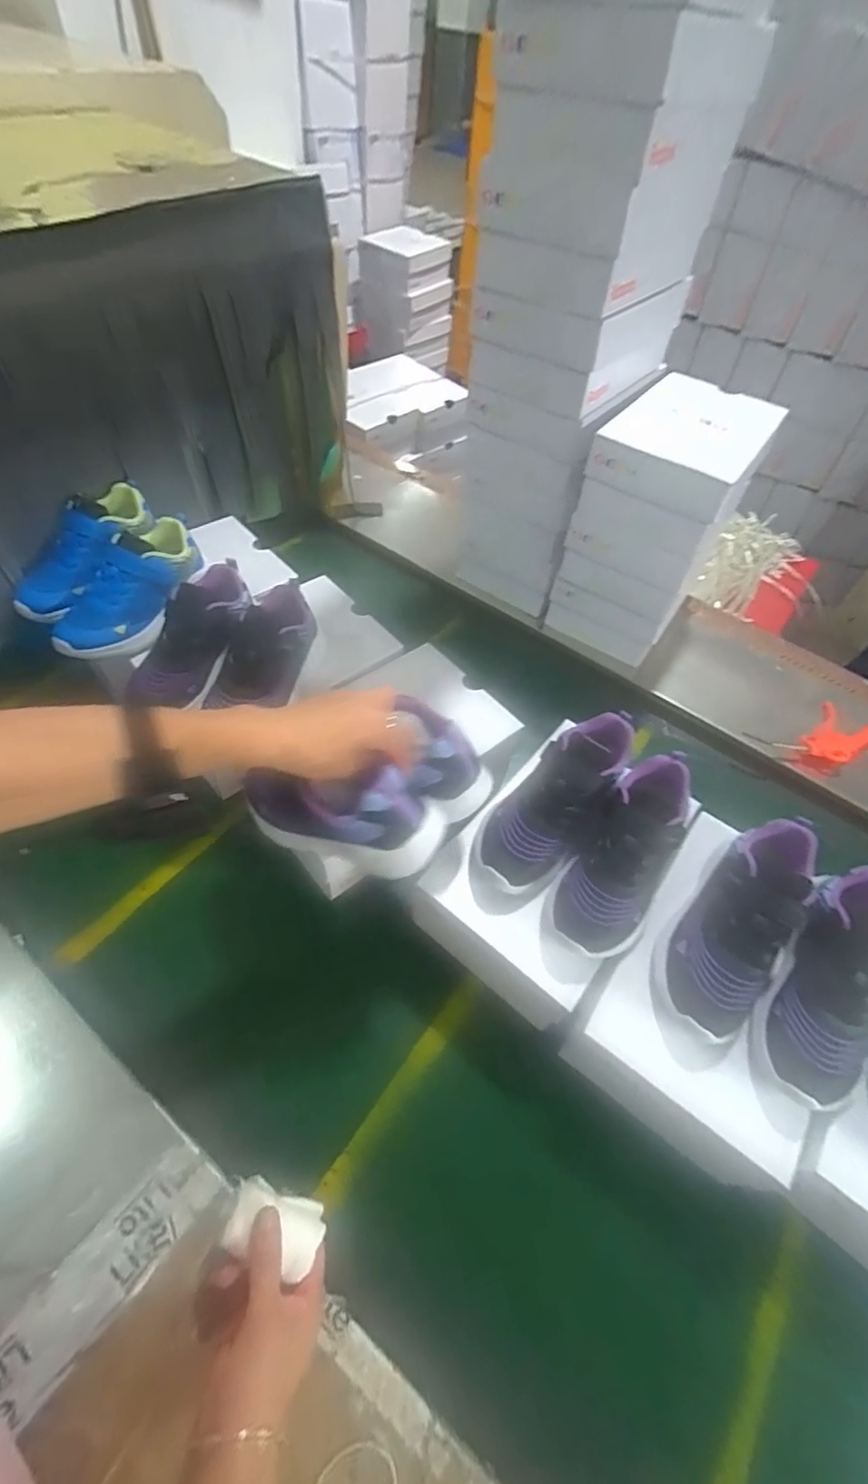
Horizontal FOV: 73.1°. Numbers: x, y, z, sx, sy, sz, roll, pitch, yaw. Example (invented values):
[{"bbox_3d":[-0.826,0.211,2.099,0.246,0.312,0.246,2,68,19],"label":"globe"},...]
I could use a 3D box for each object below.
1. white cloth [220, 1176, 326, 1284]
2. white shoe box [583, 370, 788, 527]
[{"bbox_3d":[-0.118,0.362,0.438,0.068,0.034,0.042,18,54,9],"label":"white cloth"},{"bbox_3d":[0.330,-0.391,0.764,0.170,0.052,0.246,30,57,17],"label":"white shoe box"}]

